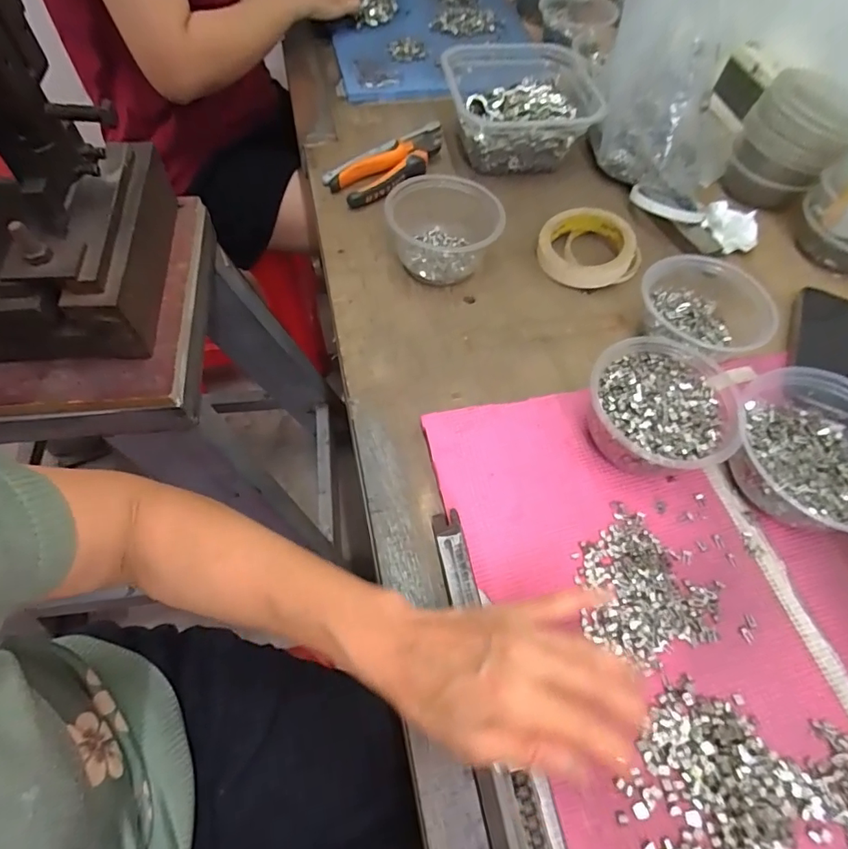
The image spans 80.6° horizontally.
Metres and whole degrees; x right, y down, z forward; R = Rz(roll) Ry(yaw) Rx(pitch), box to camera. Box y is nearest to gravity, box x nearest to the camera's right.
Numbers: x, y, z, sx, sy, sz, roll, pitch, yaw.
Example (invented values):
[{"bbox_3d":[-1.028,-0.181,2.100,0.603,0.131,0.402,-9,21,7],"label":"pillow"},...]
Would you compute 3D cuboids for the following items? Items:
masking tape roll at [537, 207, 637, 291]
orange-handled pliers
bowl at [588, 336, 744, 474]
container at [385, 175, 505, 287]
[{"bbox_3d":[0.174,-0.189,0.536,0.095,0.031,0.090,2,60,-3],"label":"masking tape roll"},{"bbox_3d":[-0.032,-0.317,0.600,0.074,0.026,0.175,41,66,18],"label":"orange-handled pliers"},{"bbox_3d":[0.191,-0.010,0.409,0.114,0.057,0.111,2,60,-3],"label":"bowl"},{"bbox_3d":[0.022,-0.196,0.512,0.108,0.067,0.105,2,60,-3],"label":"container"}]

